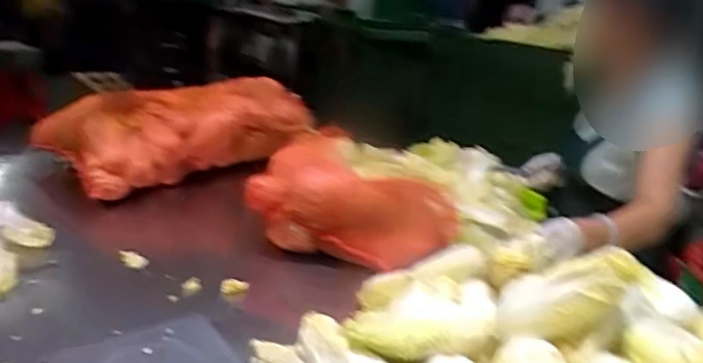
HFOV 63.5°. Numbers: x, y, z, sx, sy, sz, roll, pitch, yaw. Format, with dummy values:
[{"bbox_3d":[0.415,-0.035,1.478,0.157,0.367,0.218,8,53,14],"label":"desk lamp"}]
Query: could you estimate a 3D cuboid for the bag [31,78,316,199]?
[{"bbox_3d":[-0.501,-0.109,1.510,0.762,0.258,0.360,-7,21,-1],"label":"bag"}]

